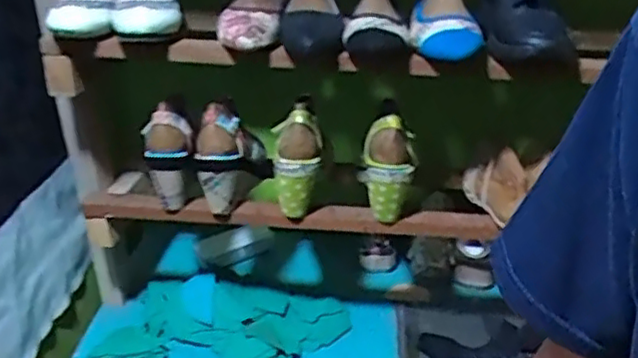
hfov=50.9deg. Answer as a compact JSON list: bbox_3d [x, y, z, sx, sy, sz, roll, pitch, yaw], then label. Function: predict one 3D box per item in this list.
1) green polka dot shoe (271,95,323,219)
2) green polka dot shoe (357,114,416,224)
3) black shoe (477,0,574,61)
[{"bbox_3d":[-0.032,-0.029,0.935,0.068,0.169,0.070,5,3,8],"label":"green polka dot shoe"},{"bbox_3d":[0.096,-0.016,0.932,0.073,0.137,0.070,6,29,9],"label":"green polka dot shoe"},{"bbox_3d":[0.257,-0.229,0.866,0.084,0.075,0.210,-2,51,-4],"label":"black shoe"}]

